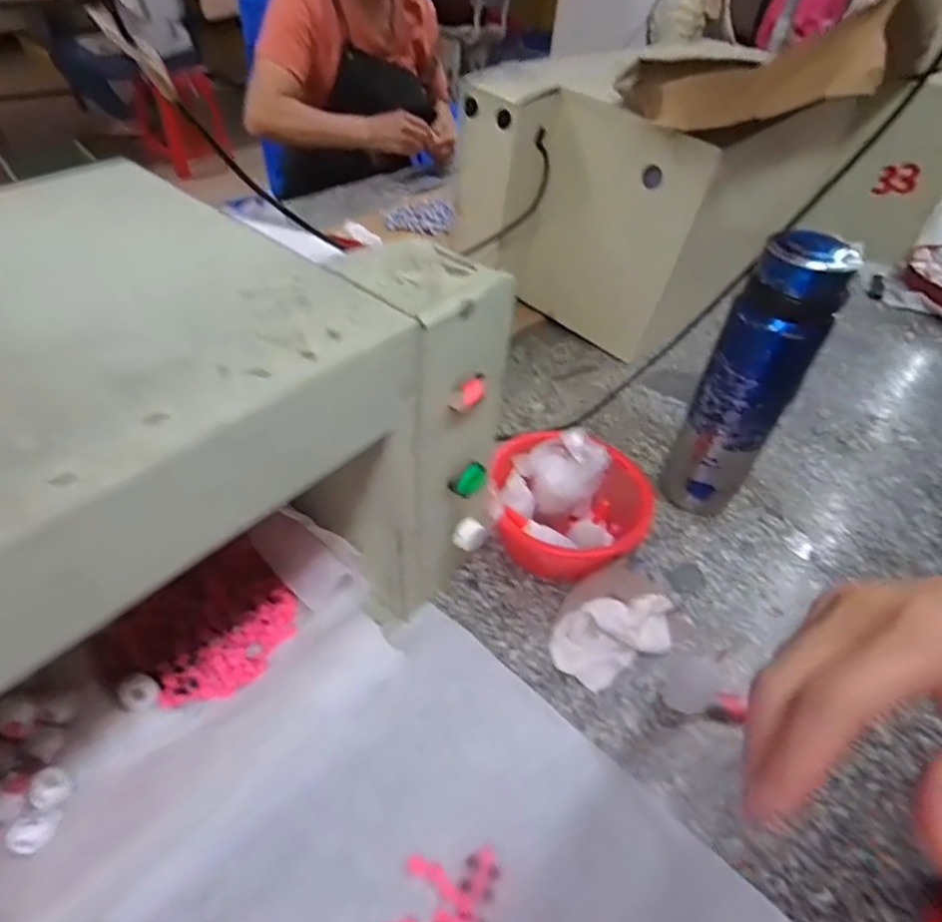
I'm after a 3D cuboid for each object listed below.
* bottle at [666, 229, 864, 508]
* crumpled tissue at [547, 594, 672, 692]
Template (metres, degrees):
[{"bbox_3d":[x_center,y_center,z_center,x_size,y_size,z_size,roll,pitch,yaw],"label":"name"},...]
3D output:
[{"bbox_3d":[0.252,-0.063,0.530,0.077,0.274,0.069,29,50,21],"label":"bottle"},{"bbox_3d":[0.120,0.142,0.477,0.103,0.034,0.057,-19,51,-22],"label":"crumpled tissue"}]

